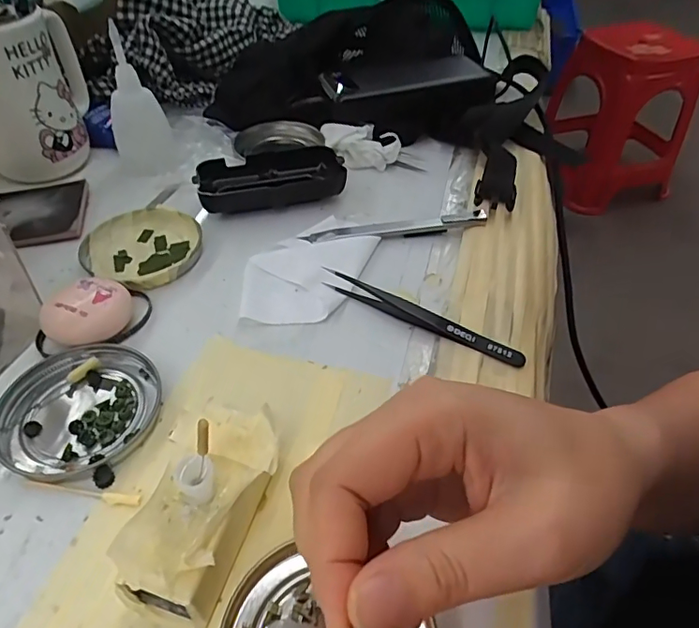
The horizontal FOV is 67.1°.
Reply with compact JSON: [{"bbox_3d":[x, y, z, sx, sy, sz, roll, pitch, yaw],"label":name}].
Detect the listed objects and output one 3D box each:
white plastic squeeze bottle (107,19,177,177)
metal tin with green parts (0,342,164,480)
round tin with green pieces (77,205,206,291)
[{"bbox_3d":[-0.165,-0.159,0.405,0.043,0.098,0.037,-20,49,-19],"label":"white plastic squeeze bottle"},{"bbox_3d":[-0.140,0.047,0.272,0.076,0.008,0.076,0,46,0],"label":"metal tin with green parts"},{"bbox_3d":[-0.140,-0.047,0.363,0.079,0.011,0.071,25,50,22],"label":"round tin with green pieces"}]

